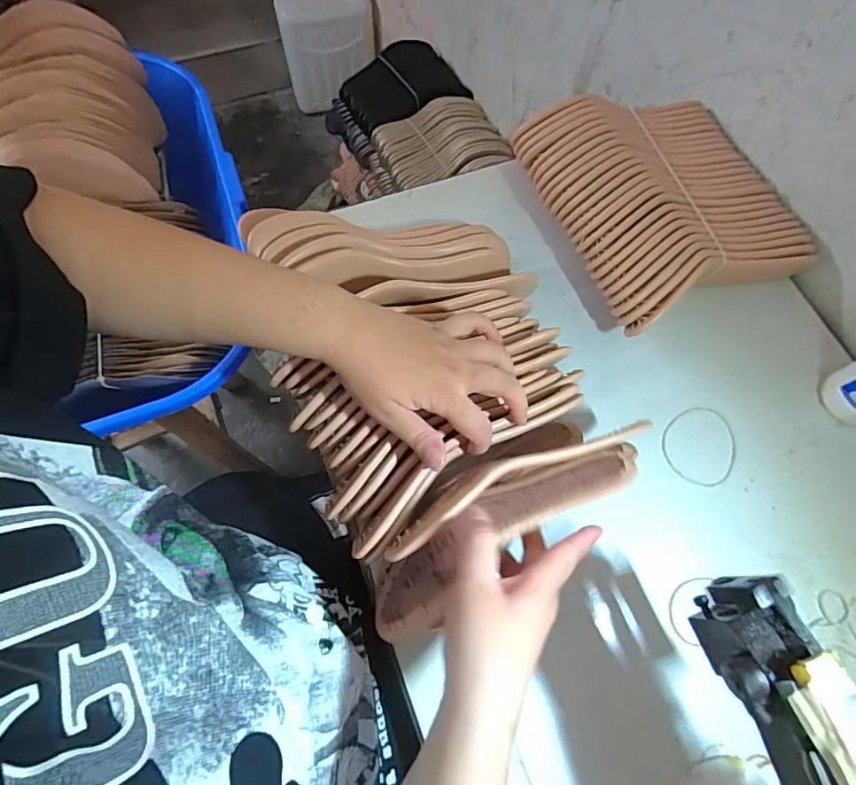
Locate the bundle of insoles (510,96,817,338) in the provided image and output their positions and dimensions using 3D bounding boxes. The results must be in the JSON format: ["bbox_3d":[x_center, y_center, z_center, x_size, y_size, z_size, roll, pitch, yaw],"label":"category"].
[{"bbox_3d":[0.238,-0.196,0.520,0.220,0.085,0.246,-20,70,-10],"label":"bundle of insoles"}]

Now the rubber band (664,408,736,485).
[{"bbox_3d":[0.254,0.050,0.470,0.070,0.004,0.076,1,68,-2],"label":"rubber band"}]

